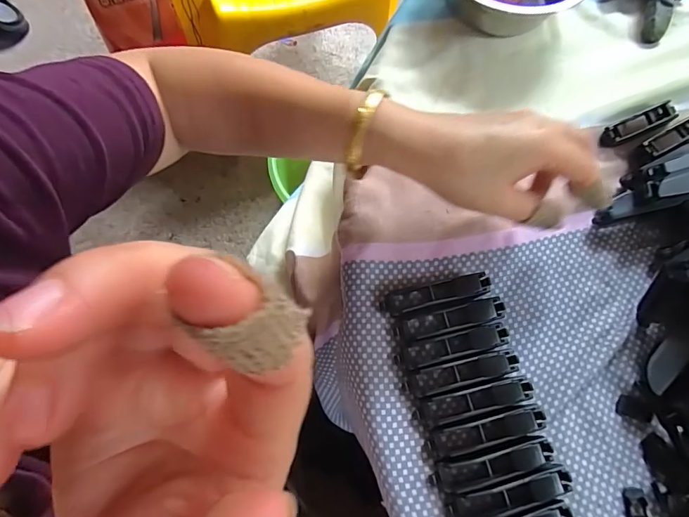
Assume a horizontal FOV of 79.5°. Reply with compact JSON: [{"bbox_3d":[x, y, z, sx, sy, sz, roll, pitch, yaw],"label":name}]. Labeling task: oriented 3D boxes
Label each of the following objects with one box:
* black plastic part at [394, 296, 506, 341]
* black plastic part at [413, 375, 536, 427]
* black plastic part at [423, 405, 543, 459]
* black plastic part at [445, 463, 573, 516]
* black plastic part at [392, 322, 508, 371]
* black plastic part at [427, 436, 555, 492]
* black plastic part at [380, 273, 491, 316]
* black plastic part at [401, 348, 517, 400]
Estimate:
[{"bbox_3d":[0.073,0.041,0.282,0.076,0.016,0.017,-11,73,-5],"label":"black plastic part"},{"bbox_3d":[0.083,0.091,0.265,0.076,0.017,0.018,-13,73,-6],"label":"black plastic part"},{"bbox_3d":[0.089,0.107,0.260,0.074,0.017,0.018,-13,73,-6],"label":"black plastic part"},{"bbox_3d":[0.100,0.142,0.249,0.076,0.017,0.020,-14,73,-6],"label":"black plastic part"},{"bbox_3d":[0.073,0.058,0.276,0.075,0.015,0.016,-12,73,-6],"label":"black plastic part"},{"bbox_3d":[0.089,0.126,0.254,0.073,0.017,0.018,-14,73,-6],"label":"black plastic part"},{"bbox_3d":[0.064,0.025,0.286,0.075,0.016,0.017,-11,73,-6],"label":"black plastic part"},{"bbox_3d":[0.077,0.075,0.271,0.076,0.016,0.016,-12,73,-6],"label":"black plastic part"}]

